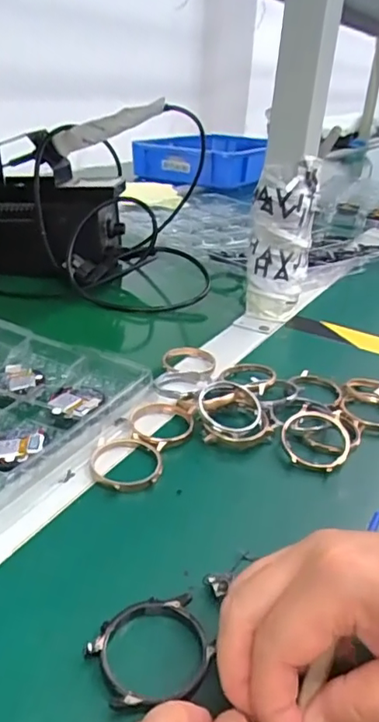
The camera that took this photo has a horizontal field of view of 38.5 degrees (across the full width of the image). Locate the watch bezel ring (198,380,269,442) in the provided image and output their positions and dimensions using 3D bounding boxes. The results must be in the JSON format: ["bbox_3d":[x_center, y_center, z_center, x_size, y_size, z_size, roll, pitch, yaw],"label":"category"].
[{"bbox_3d":[0.030,0.037,0.384,0.050,0.014,0.048,7,45,-7],"label":"watch bezel ring"}]

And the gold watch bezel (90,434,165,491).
[{"bbox_3d":[-0.040,0.065,0.345,0.045,0.009,0.048,3,28,-1],"label":"gold watch bezel"}]

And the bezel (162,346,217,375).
[{"bbox_3d":[-0.001,0.000,0.466,0.045,0.006,0.051,7,26,9],"label":"bezel"}]

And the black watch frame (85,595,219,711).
[{"bbox_3d":[-0.017,0.126,0.236,0.051,0.010,0.044,-9,30,-23],"label":"black watch frame"}]

